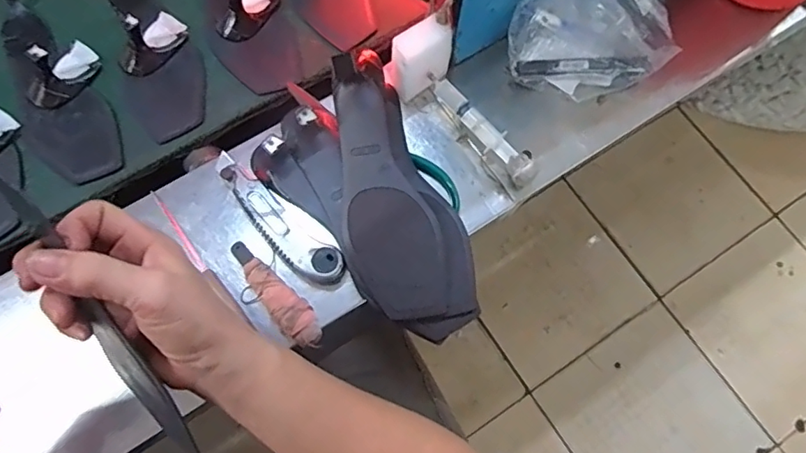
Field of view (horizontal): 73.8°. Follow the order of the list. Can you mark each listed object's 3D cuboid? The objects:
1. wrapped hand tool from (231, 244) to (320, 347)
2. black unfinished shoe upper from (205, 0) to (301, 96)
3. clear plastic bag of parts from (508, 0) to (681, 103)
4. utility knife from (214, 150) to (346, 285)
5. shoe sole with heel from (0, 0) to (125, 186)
[{"bbox_3d":[-0.113,0.057,0.469,0.029,0.021,0.117,-42,77,-14],"label":"wrapped hand tool"},{"bbox_3d":[-0.186,-0.241,0.576,0.081,0.044,0.235,-35,76,-12],"label":"black unfinished shoe upper"},{"bbox_3d":[0.185,-0.185,0.524,0.156,0.080,0.086,2,72,-1],"label":"clear plastic bag of parts"},{"bbox_3d":[-0.121,-0.008,0.490,0.165,0.017,0.037,41,75,11],"label":"utility knife"},{"bbox_3d":[-0.359,-0.163,0.543,0.089,0.047,0.254,-21,73,-8],"label":"shoe sole with heel"}]

